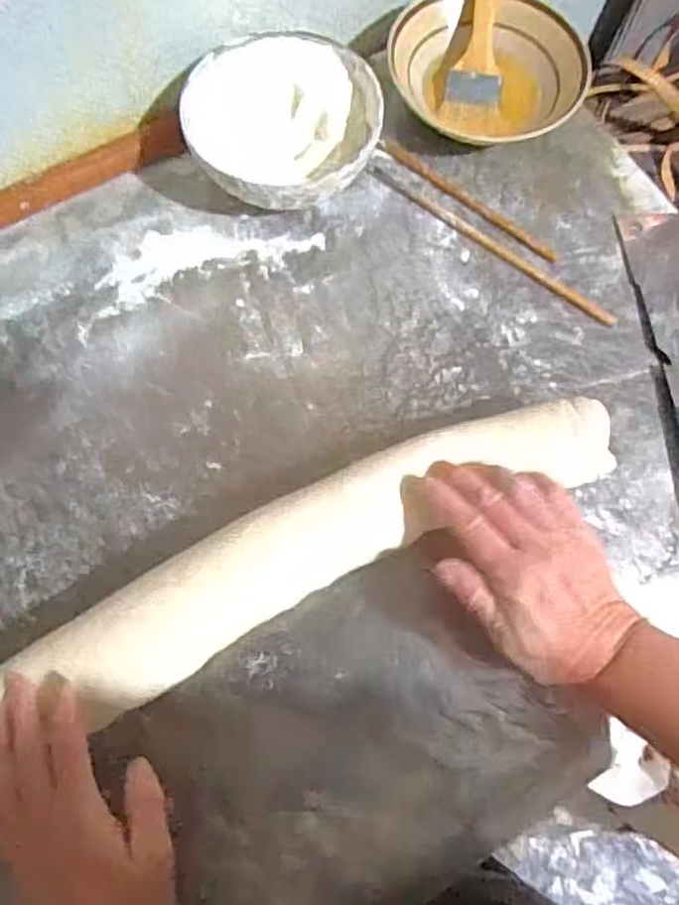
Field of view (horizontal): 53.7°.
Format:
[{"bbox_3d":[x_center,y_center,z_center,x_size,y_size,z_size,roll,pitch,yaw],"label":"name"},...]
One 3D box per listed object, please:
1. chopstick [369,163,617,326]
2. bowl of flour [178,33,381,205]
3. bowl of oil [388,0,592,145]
[{"bbox_3d":[0.124,-0.173,0.554,0.237,0.006,0.010,36,75,9],"label":"chopstick"},{"bbox_3d":[-0.043,-0.256,0.543,0.147,0.071,0.146,0,73,-1],"label":"bowl of flour"},{"bbox_3d":[0.127,-0.326,0.576,0.158,0.055,0.140,-33,76,-10],"label":"bowl of oil"}]

